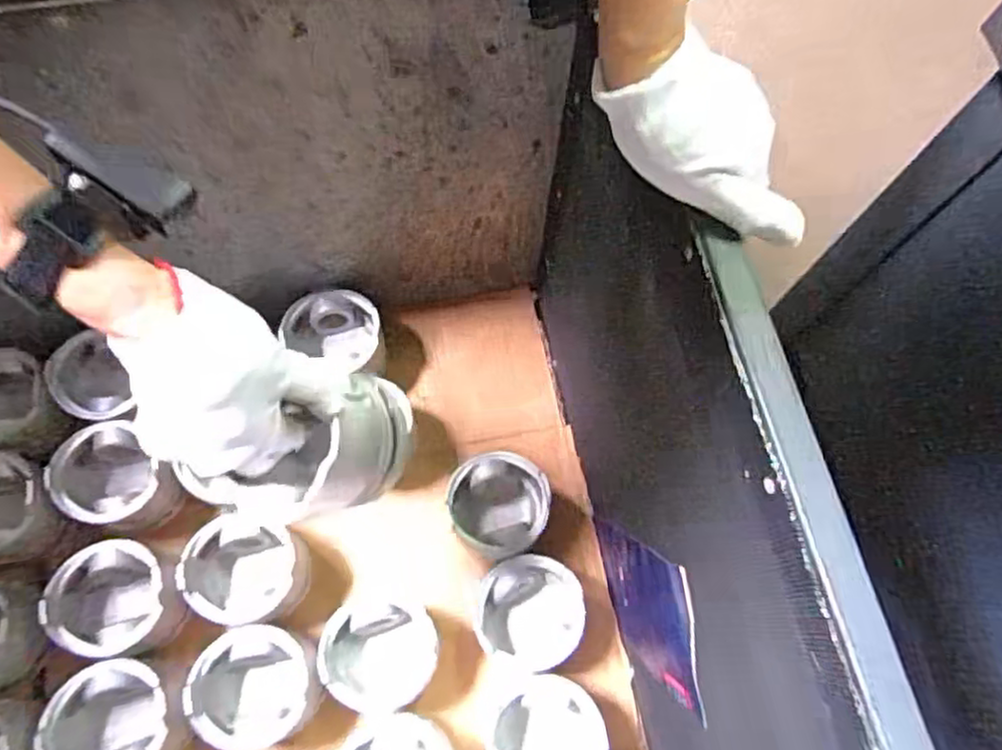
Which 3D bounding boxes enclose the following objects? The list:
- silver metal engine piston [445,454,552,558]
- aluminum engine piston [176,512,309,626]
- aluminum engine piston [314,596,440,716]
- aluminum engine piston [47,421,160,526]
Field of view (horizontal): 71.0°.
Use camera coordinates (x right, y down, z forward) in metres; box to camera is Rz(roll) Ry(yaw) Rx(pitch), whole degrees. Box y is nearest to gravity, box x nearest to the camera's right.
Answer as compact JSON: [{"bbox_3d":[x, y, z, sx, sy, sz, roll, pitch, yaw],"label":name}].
[{"bbox_3d":[-0.004,0.142,0.752,0.100,0.102,0.098,0,70,-1],"label":"silver metal engine piston"},{"bbox_3d":[-0.253,0.195,0.709,0.103,0.091,0.103,0,70,-1],"label":"aluminum engine piston"},{"bbox_3d":[-0.118,0.270,0.690,0.105,0.081,0.103,7,70,1],"label":"aluminum engine piston"},{"bbox_3d":[-0.398,0.104,0.718,0.097,0.071,0.091,0,70,-1],"label":"aluminum engine piston"}]

